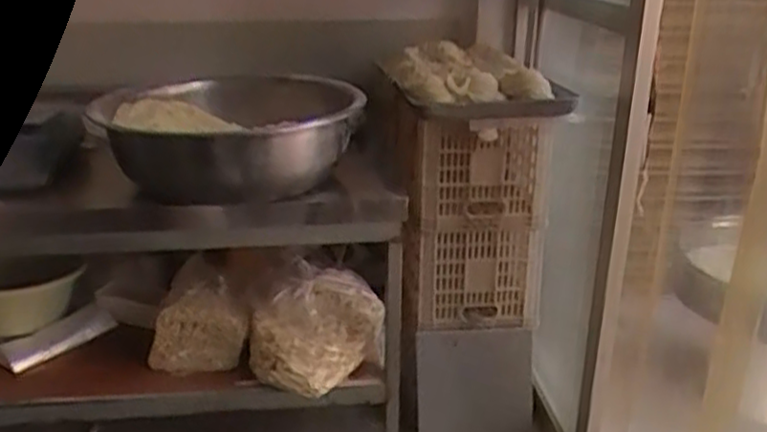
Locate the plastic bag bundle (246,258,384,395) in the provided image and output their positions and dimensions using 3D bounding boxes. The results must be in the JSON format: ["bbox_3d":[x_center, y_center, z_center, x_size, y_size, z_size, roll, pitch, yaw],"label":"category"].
[{"bbox_3d":[-0.151,0.248,1.705,0.297,0.199,0.311,3,24,5],"label":"plastic bag bundle"}]

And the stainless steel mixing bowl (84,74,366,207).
[{"bbox_3d":[-0.305,-0.170,1.506,0.464,0.173,0.440,1,24,0],"label":"stainless steel mixing bowl"}]

